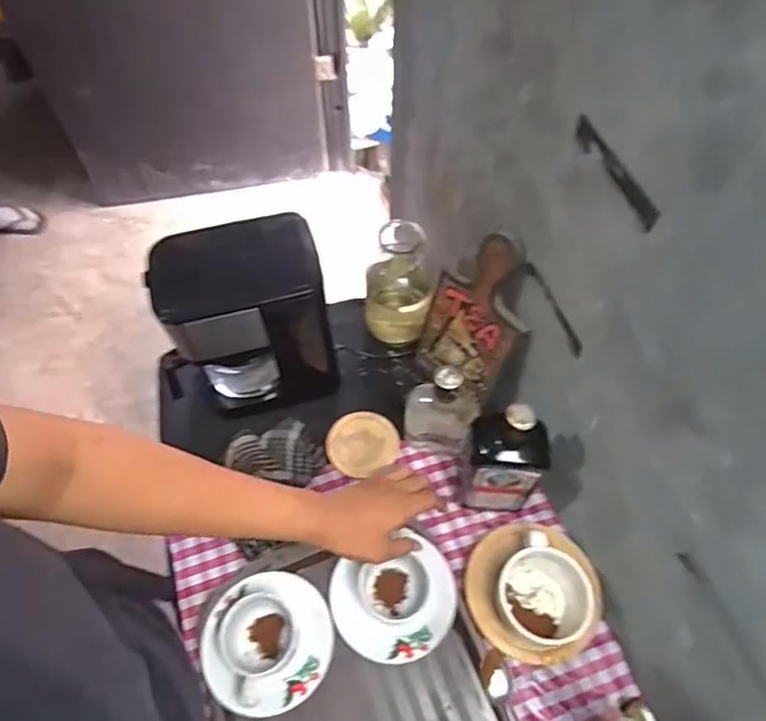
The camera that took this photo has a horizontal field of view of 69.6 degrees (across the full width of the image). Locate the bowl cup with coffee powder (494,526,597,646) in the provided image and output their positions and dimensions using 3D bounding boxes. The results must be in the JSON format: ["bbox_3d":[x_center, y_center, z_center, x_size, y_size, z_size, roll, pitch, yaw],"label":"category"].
[{"bbox_3d":[0.178,0.262,0.624,0.083,0.073,0.109,-19,60,-12],"label":"bowl cup with coffee powder"}]

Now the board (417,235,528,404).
[{"bbox_3d":[0.120,-0.052,0.723,0.009,0.233,0.137,-24,59,-35],"label":"board"}]

